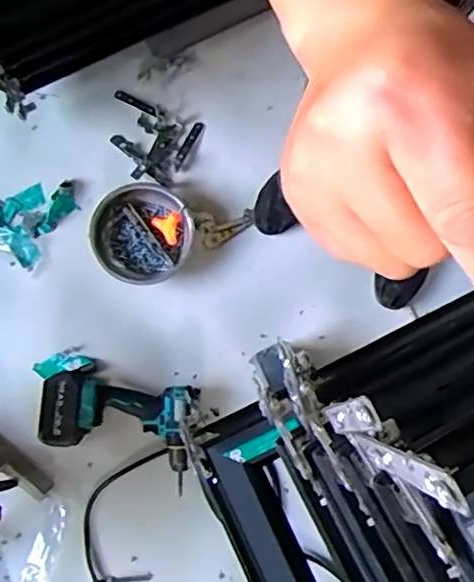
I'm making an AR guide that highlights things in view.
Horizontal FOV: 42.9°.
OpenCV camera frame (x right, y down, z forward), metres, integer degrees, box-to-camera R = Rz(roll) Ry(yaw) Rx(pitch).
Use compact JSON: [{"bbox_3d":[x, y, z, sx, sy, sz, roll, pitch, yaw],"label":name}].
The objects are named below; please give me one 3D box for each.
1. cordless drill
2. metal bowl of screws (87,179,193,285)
[{"bbox_3d":[-0.202,0.224,1.032,0.256,0.077,0.176,9,79,0],"label":"cordless drill"},{"bbox_3d":[-0.170,-0.101,1.102,0.179,0.051,0.181,0,79,-1],"label":"metal bowl of screws"}]

